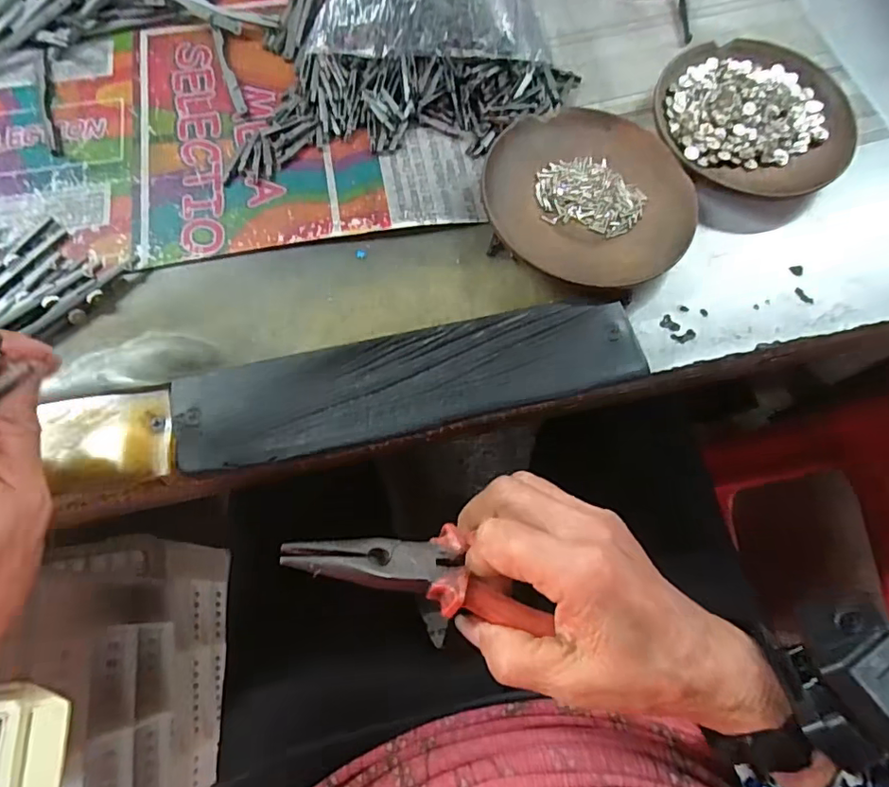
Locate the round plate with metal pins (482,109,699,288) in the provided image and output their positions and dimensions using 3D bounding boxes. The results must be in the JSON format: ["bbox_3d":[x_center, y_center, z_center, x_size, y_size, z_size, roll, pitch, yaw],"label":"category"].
[{"bbox_3d":[0.078,-0.108,0.303,0.110,0.020,0.111,0,70,-1],"label":"round plate with metal pins"}]

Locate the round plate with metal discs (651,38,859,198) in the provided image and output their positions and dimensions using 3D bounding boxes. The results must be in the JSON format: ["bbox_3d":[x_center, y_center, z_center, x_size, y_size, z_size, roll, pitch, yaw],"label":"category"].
[{"bbox_3d":[0.182,-0.168,0.328,0.112,0.018,0.106,0,70,-1],"label":"round plate with metal discs"}]

